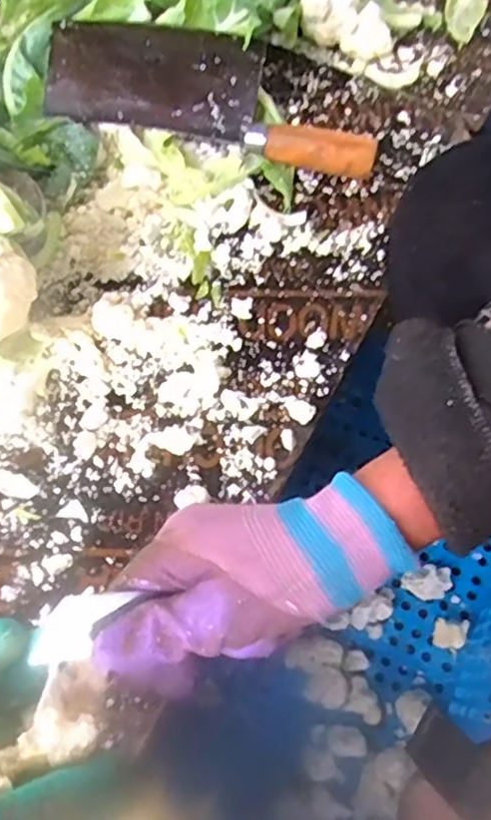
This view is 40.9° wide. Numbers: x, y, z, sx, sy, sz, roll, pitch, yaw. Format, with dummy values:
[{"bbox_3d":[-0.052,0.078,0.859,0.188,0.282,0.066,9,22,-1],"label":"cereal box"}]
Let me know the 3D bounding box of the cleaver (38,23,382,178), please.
[{"bbox_3d":[-0.026,-0.249,0.521,0.264,0.019,0.086,12,88,5],"label":"cleaver"}]

